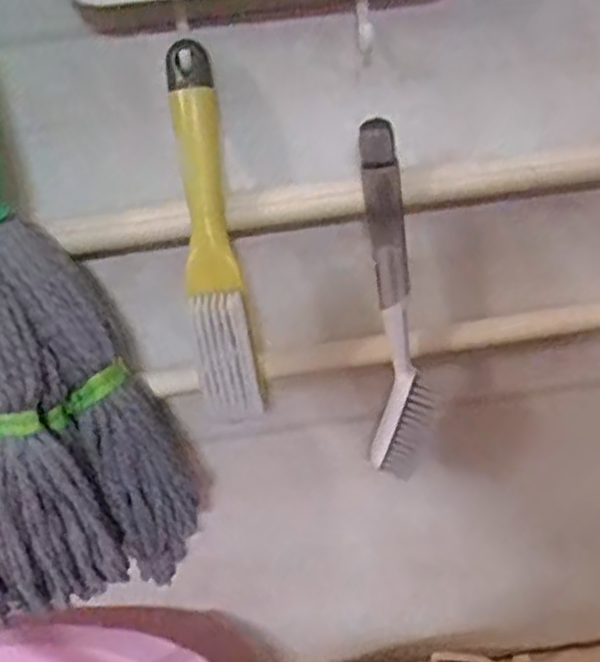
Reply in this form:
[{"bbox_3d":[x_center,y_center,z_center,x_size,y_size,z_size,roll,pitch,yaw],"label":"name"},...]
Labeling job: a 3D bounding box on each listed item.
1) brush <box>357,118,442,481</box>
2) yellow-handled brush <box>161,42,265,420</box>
[{"bbox_3d":[0.062,-0.013,0.493,0.040,0.233,0.031,-4,28,6],"label":"brush"},{"bbox_3d":[-0.053,-0.055,0.457,0.034,0.219,0.030,-7,8,1],"label":"yellow-handled brush"}]

